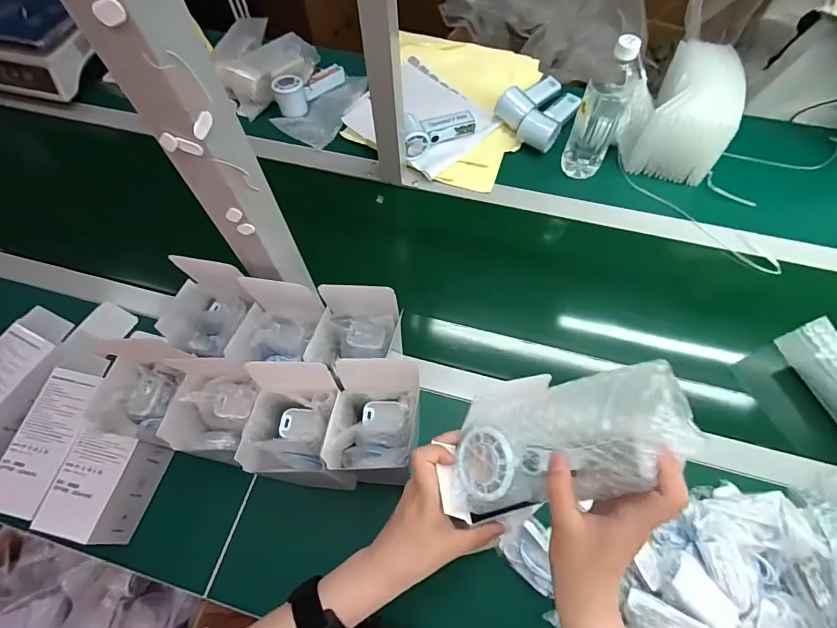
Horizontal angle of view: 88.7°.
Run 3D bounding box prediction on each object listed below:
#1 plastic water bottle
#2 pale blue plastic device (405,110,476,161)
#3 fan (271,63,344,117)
[{"bbox_3d":[0.291,-0.320,0.676,0.067,0.227,0.083,27,68,13],"label":"plastic water bottle"},{"bbox_3d":[0.031,-0.327,0.755,0.144,0.051,0.060,-31,68,-12],"label":"pale blue plastic device"},{"bbox_3d":[-0.210,-0.440,0.821,0.141,0.047,0.064,-29,67,-11],"label":"fan"}]

